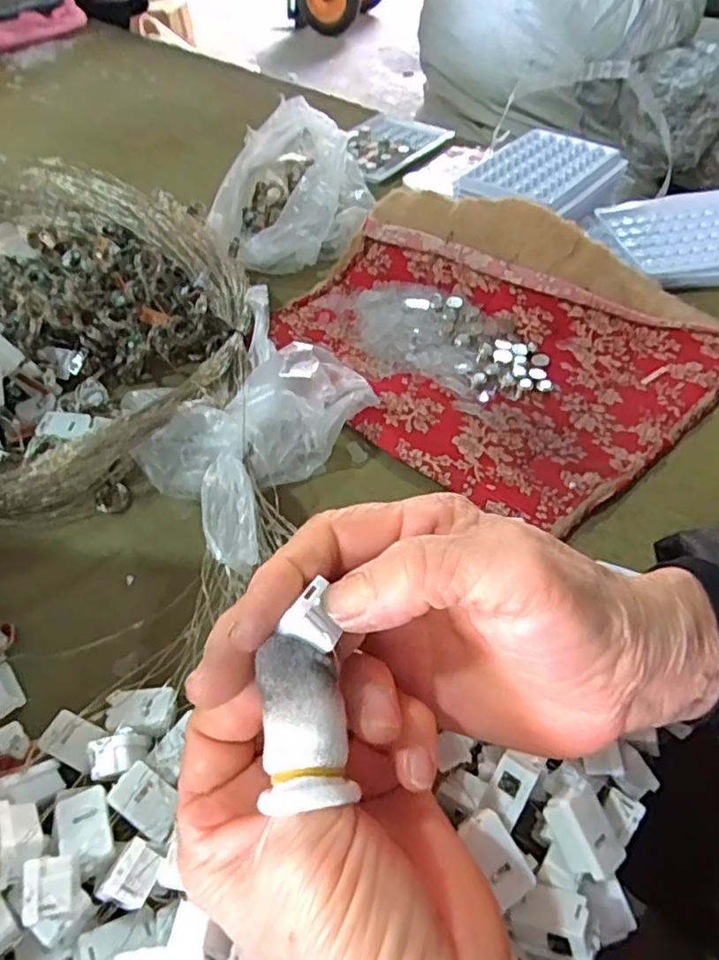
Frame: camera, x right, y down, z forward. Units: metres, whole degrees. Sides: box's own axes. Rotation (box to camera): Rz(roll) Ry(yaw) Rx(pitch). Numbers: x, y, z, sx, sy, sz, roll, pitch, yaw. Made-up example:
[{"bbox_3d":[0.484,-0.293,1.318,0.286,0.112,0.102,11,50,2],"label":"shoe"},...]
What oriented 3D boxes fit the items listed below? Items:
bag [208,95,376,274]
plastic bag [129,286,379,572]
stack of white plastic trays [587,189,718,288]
[{"bbox_3d":[-0.060,-0.227,0.501,0.118,0.075,0.132,14,51,14],"label":"bag"},{"bbox_3d":[-0.067,-0.026,0.347,0.108,0.053,0.152,20,52,18],"label":"plastic bag"},{"bbox_3d":[0.262,-0.187,0.497,0.133,0.029,0.105,-12,50,-8],"label":"stack of white plastic trays"}]

